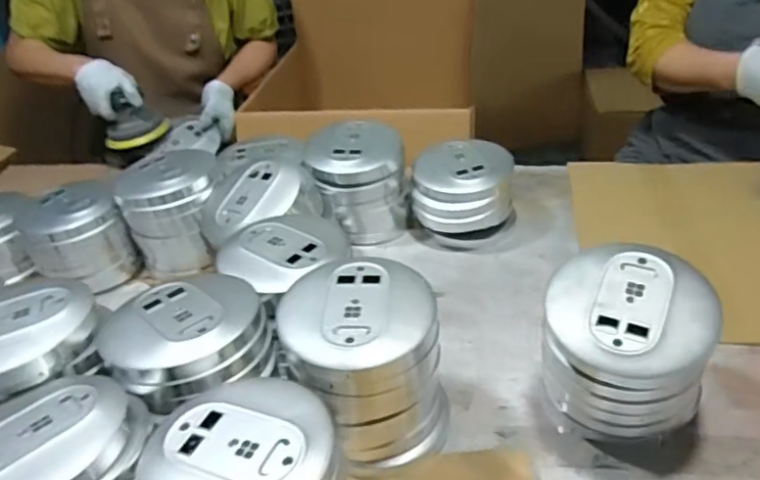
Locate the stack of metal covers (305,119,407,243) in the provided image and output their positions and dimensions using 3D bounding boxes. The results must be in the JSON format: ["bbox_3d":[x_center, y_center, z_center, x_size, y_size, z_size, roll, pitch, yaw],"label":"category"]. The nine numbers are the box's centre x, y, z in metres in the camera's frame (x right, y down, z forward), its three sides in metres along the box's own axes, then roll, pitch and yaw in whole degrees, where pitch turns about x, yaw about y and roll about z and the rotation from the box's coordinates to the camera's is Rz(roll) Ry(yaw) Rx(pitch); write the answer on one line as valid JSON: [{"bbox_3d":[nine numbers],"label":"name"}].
[{"bbox_3d":[-0.033,-0.083,0.874,0.128,0.148,0.128,-12,35,-9],"label":"stack of metal covers"}]

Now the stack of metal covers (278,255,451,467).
[{"bbox_3d":[-0.015,0.111,0.559,0.134,0.146,0.119,-6,35,-1],"label":"stack of metal covers"}]

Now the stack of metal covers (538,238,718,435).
[{"bbox_3d":[0.213,0.105,0.539,0.134,0.159,0.116,11,38,23],"label":"stack of metal covers"}]

